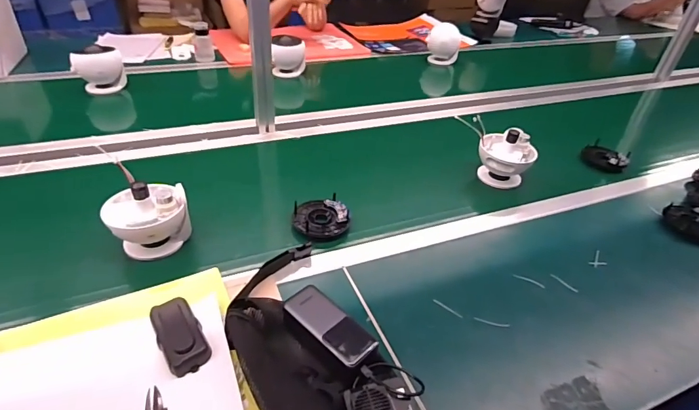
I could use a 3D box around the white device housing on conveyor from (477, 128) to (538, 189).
[{"bbox_3d":[0.331,-0.092,0.881,0.118,0.107,0.095,19,40,17],"label":"white device housing on conveyor"}]

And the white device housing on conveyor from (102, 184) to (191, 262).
[{"bbox_3d":[-0.319,0.016,0.658,0.115,0.105,0.102,-17,43,-27],"label":"white device housing on conveyor"}]

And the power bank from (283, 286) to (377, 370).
[{"bbox_3d":[-0.027,0.153,0.524,0.130,0.020,0.056,32,45,30],"label":"power bank"}]

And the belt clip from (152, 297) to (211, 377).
[{"bbox_3d":[-0.221,0.166,0.538,0.052,0.029,0.101,-20,45,-29],"label":"belt clip"}]

